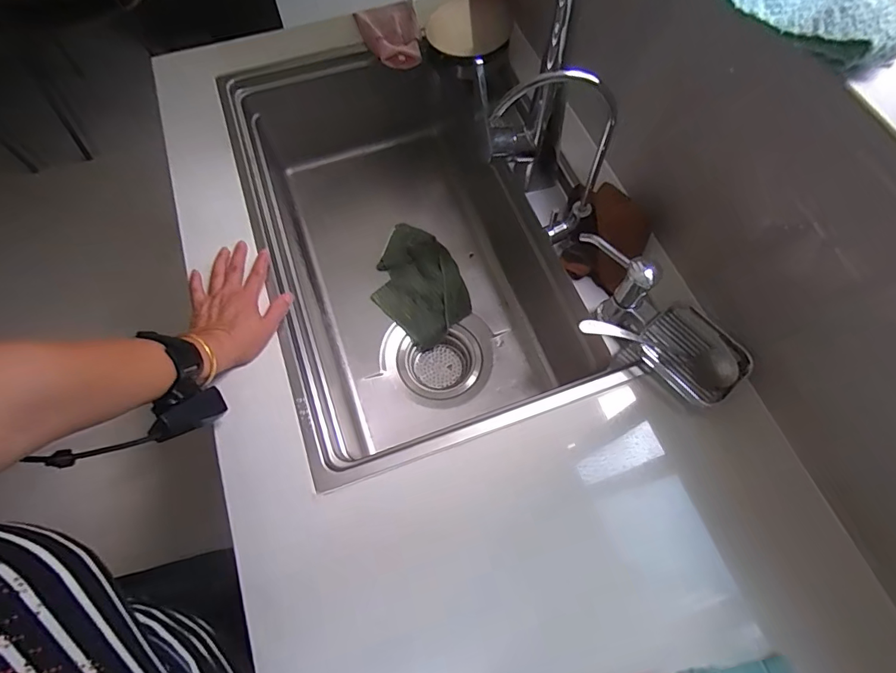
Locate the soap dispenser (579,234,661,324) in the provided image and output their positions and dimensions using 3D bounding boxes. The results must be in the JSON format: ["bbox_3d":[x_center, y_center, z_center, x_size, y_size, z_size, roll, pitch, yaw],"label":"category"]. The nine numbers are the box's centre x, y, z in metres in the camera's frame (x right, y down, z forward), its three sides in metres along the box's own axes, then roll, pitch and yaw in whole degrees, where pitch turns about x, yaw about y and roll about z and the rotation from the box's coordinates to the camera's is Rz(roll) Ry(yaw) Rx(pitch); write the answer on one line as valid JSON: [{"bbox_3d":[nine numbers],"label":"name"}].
[{"bbox_3d":[0.199,-0.073,0.597,0.035,0.121,0.097,-41,74,-15],"label":"soap dispenser"}]

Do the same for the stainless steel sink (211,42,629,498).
[{"bbox_3d":[-0.059,-0.136,0.782,0.408,0.277,0.661,-18,68,-9],"label":"stainless steel sink"}]

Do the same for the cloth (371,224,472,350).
[{"bbox_3d":[-0.057,-0.098,0.846,0.150,0.032,0.203,-34,72,-12],"label":"cloth"}]

